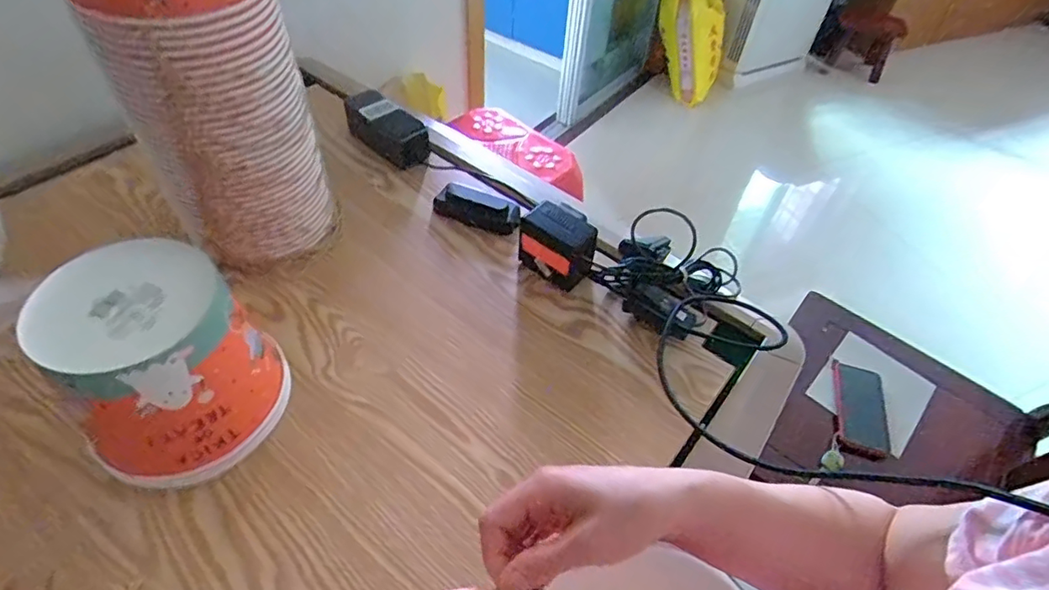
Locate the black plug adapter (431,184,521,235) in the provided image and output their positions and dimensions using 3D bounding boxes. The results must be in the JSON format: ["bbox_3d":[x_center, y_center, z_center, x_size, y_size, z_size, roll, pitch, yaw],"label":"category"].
[{"bbox_3d":[-0.060,-0.107,0.699,0.109,0.030,0.037,21,52,13],"label":"black plug adapter"}]

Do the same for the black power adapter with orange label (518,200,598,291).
[{"bbox_3d":[0.042,-0.057,0.634,0.085,0.075,0.059,28,54,18],"label":"black power adapter with orange label"}]

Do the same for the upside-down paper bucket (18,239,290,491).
[{"bbox_3d":[-0.279,0.061,0.457,0.136,0.162,0.133,2,49,-3],"label":"upside-down paper bucket"}]

